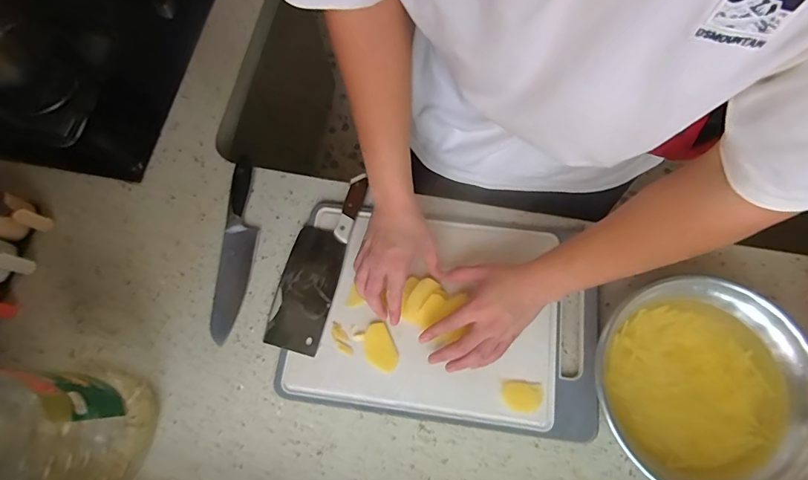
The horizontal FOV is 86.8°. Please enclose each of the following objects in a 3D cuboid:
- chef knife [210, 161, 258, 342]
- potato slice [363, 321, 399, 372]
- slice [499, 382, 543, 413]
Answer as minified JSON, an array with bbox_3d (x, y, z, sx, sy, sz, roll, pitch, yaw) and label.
[{"bbox_3d":[-0.252,0.006,0.648,0.050,0.020,0.282,3,73,3],"label":"chef knife"},{"bbox_3d":[-0.035,0.150,0.594,0.040,0.007,0.067,-25,74,-5],"label":"potato slice"},{"bbox_3d":[0.156,0.209,0.569,0.053,0.004,0.038,8,73,5],"label":"slice"}]

